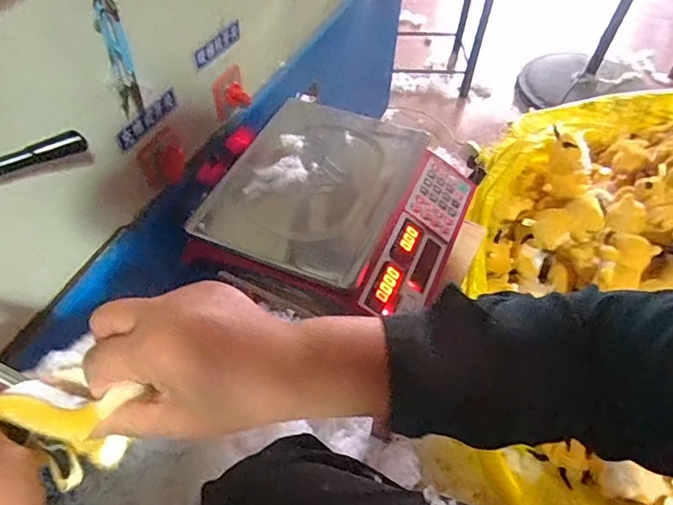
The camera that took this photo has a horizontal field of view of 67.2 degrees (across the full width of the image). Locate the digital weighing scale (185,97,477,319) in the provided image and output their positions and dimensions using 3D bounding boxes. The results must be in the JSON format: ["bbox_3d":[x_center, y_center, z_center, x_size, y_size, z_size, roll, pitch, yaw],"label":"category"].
[{"bbox_3d":[0.002,-0.069,0.691,0.325,0.097,0.321,20,55,14],"label":"digital weighing scale"}]

